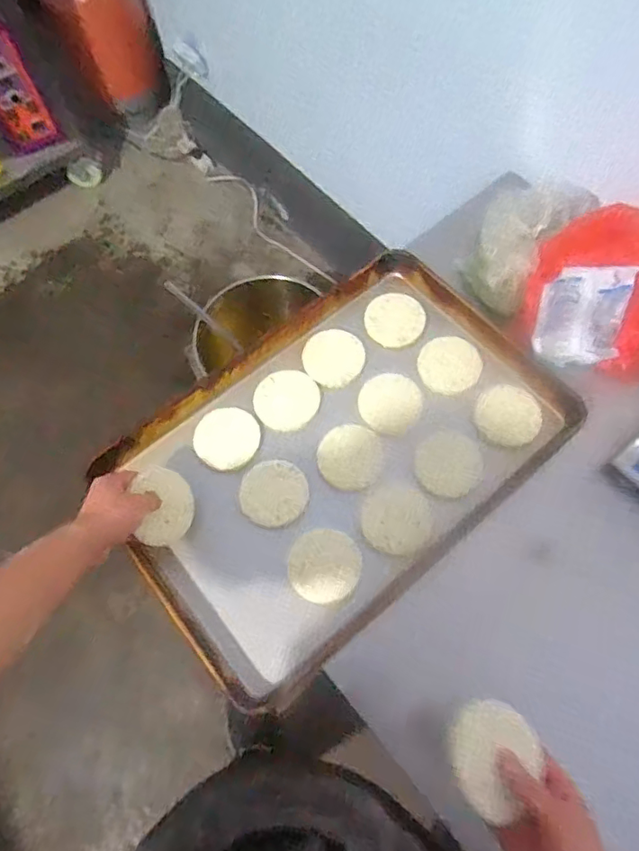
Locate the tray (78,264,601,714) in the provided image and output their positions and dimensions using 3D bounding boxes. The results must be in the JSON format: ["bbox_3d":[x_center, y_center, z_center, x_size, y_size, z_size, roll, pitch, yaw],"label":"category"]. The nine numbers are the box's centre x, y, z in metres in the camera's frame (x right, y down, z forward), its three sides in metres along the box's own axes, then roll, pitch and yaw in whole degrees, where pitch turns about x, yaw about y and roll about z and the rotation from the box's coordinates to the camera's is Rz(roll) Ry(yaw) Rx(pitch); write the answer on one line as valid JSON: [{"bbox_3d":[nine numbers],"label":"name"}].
[{"bbox_3d":[0.031,0.024,0.797,0.620,0.051,0.421,-39,70,-15],"label":"tray"}]

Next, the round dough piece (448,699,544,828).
[{"bbox_3d":[0.155,0.294,0.502,0.089,0.010,0.093,10,64,-21],"label":"round dough piece"}]

